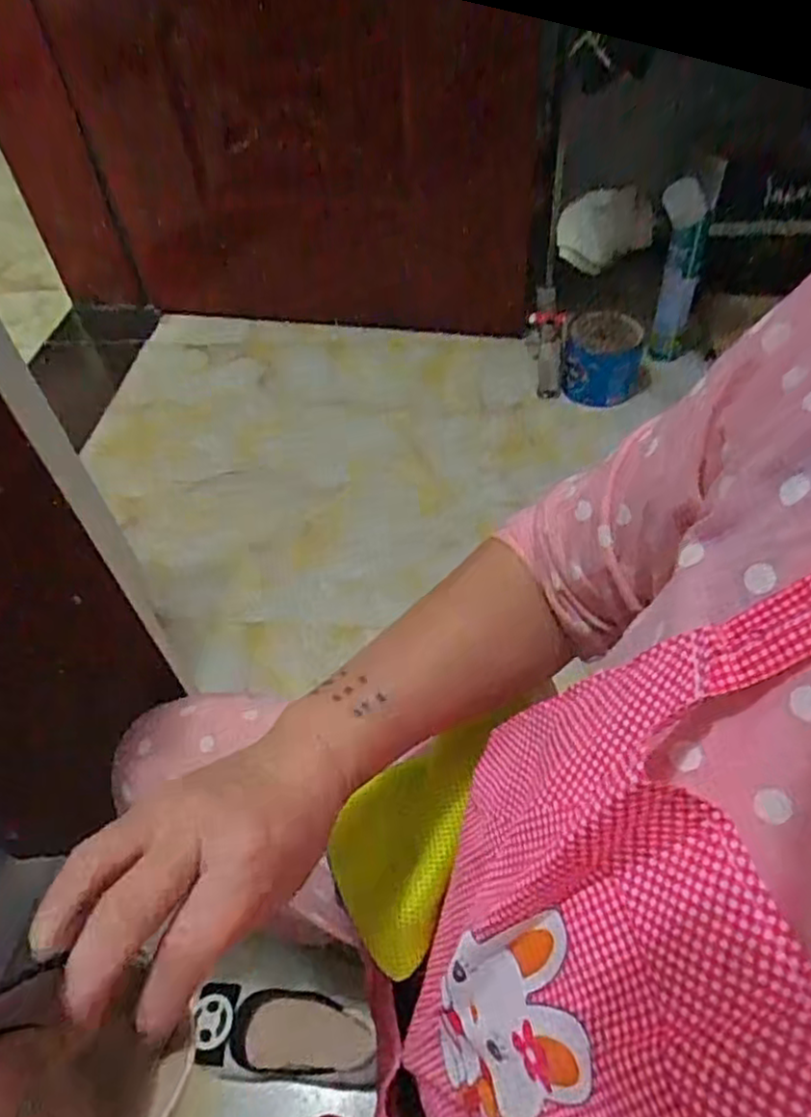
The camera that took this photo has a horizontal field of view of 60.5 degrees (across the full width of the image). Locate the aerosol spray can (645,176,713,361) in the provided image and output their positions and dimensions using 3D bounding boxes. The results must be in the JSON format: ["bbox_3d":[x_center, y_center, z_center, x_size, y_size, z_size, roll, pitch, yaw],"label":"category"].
[{"bbox_3d":[0.547,-0.571,1.390,0.092,0.329,0.060,4,19,4],"label":"aerosol spray can"}]

